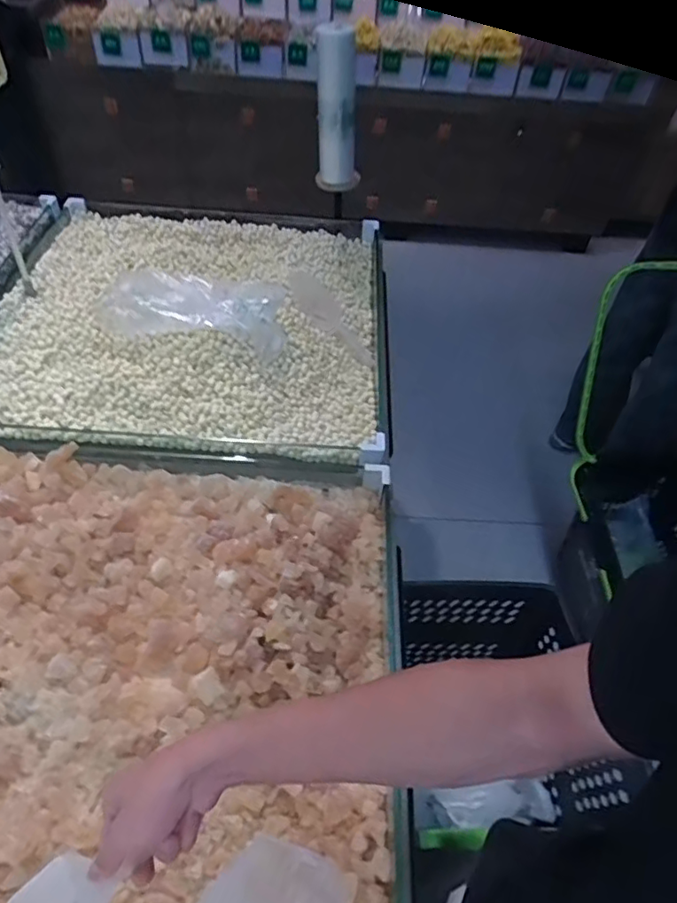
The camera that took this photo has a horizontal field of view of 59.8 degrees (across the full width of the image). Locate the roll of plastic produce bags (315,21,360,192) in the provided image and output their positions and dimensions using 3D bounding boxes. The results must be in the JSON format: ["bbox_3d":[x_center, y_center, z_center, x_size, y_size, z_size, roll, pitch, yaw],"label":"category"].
[{"bbox_3d":[-0.001,-0.720,1.275,0.090,0.332,0.090,3,49,1],"label":"roll of plastic produce bags"}]

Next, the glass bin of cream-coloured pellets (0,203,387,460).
[{"bbox_3d":[-0.287,-0.293,1.178,0.742,0.140,0.723,2,49,0],"label":"glass bin of cream-coloured pellets"}]

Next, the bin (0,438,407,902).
[{"bbox_3d":[-0.310,0.291,0.676,0.749,0.115,0.814,1,49,-2],"label":"bin"}]

